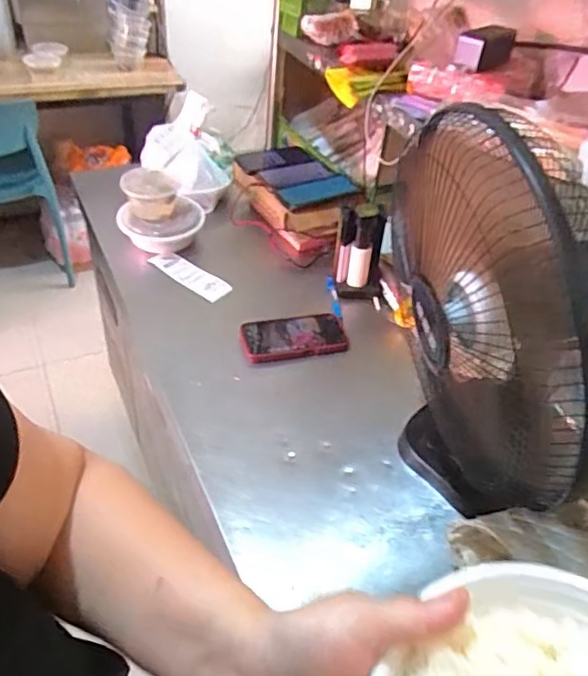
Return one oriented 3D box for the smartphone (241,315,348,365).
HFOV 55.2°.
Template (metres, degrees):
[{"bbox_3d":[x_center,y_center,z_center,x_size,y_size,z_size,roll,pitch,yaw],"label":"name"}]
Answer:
[{"bbox_3d":[0.001,-0.005,0.961,0.176,0.016,0.089,-4,44,-12],"label":"smartphone"}]

